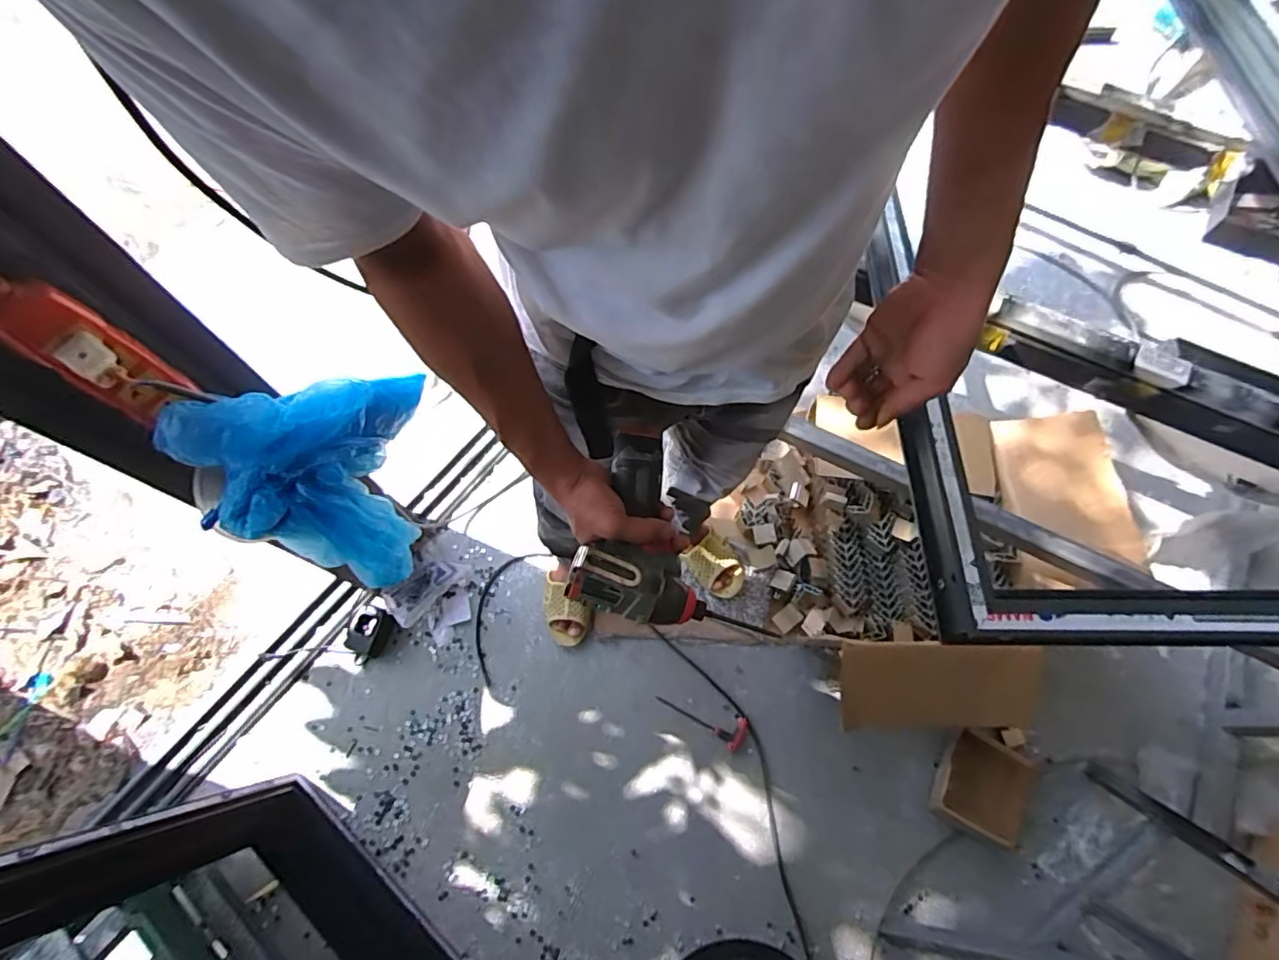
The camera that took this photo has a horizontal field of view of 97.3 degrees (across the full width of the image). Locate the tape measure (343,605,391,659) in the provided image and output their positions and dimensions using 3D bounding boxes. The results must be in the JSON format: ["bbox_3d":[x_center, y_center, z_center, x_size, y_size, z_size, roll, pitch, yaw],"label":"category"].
[{"bbox_3d":[-0.564,0.317,1.180,0.080,0.032,0.090,15,68,6],"label":"tape measure"}]

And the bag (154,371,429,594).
[{"bbox_3d":[-0.409,-0.030,0.688,0.188,0.242,0.267,-3,67,-1],"label":"bag"}]

